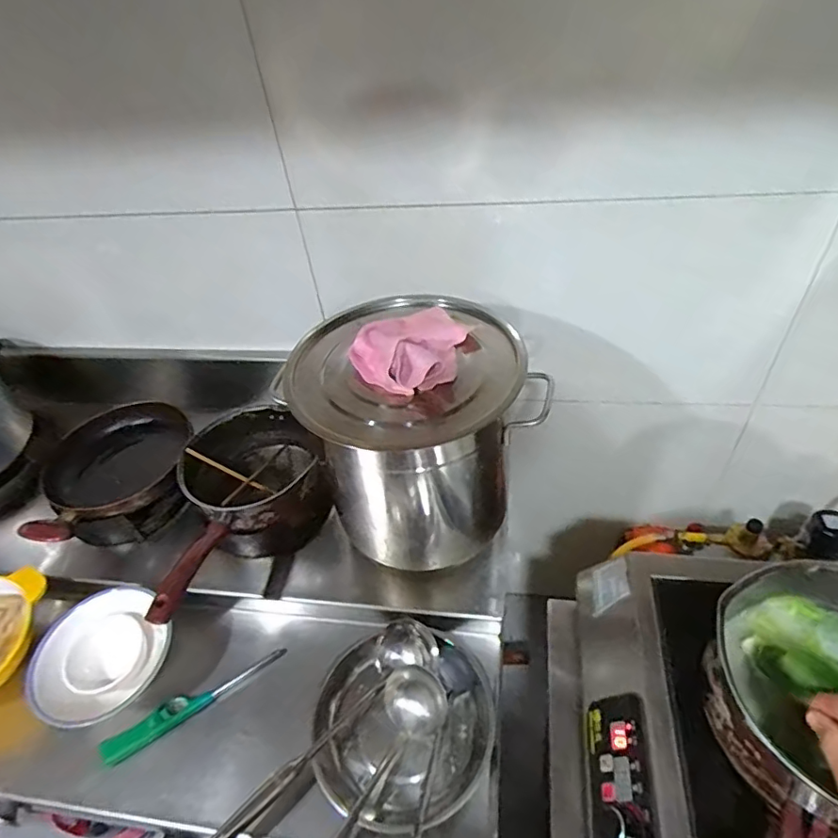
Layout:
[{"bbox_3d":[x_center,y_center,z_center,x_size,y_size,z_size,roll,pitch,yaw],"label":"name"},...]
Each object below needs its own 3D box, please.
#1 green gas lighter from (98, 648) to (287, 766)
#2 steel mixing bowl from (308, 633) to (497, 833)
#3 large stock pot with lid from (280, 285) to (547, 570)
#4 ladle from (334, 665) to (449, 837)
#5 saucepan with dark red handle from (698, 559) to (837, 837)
[{"bbox_3d":[-0.327,0.410,0.801,0.264,0.022,0.037,-29,48,-20],"label":"green gas lighter"},{"bbox_3d":[-0.027,0.422,0.738,0.249,0.064,0.218,3,45,11],"label":"steel mixing bowl"},{"bbox_3d":[-0.003,0.020,0.799,0.287,0.332,0.268,-4,44,4],"label":"large stock pot with lid"},{"bbox_3d":[-0.081,0.470,0.680,0.082,0.060,0.328,26,53,30],"label":"ladle"},{"bbox_3d":[0.335,0.290,0.462,0.204,0.129,0.407,26,40,30],"label":"saucepan with dark red handle"}]

